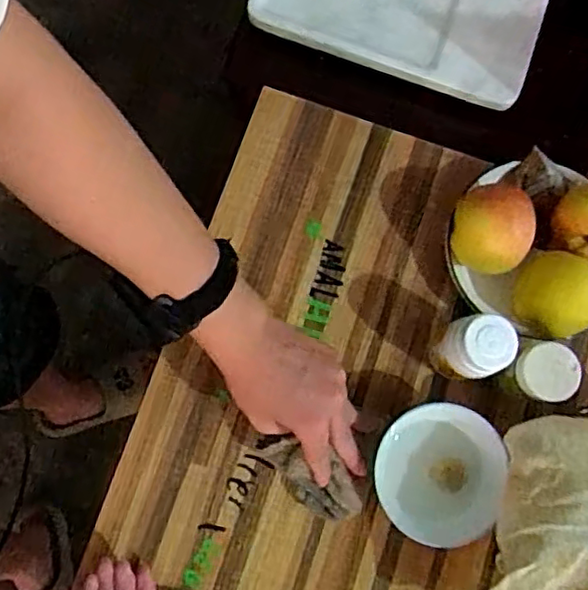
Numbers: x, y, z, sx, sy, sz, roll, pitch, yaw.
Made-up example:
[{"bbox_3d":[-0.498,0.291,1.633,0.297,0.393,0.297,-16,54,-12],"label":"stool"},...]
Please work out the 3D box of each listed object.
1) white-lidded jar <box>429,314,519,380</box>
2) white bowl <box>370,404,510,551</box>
[{"bbox_3d":[0.152,0.048,0.552,0.051,0.094,0.049,1,79,-3],"label":"white-lidded jar"},{"bbox_3d":[0.127,0.158,0.558,0.109,0.059,0.113,1,79,-3],"label":"white bowl"}]

